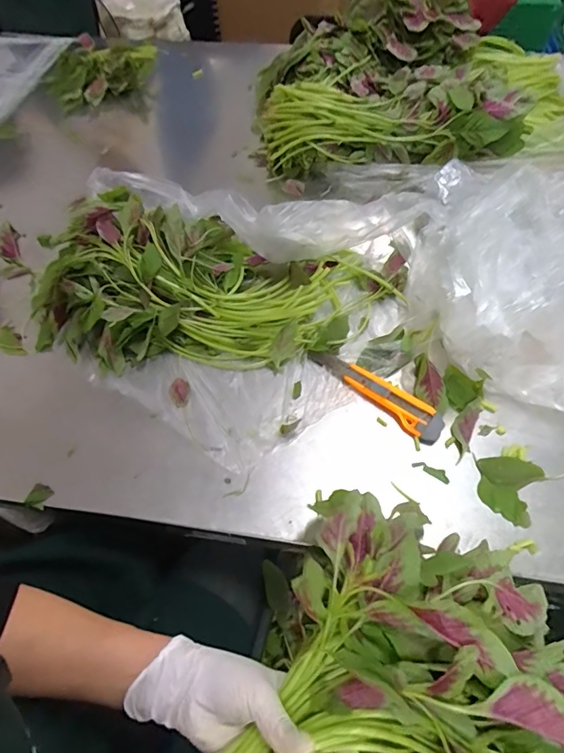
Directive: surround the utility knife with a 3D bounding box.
[{"bbox_3d":[0.118,0.015,0.578,0.190,0.015,0.039,36,64,23],"label":"utility knife"}]

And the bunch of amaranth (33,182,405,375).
[{"bbox_3d":[-0.107,-0.135,0.637,0.499,0.098,0.276,12,57,9],"label":"bunch of amaranth"}]

